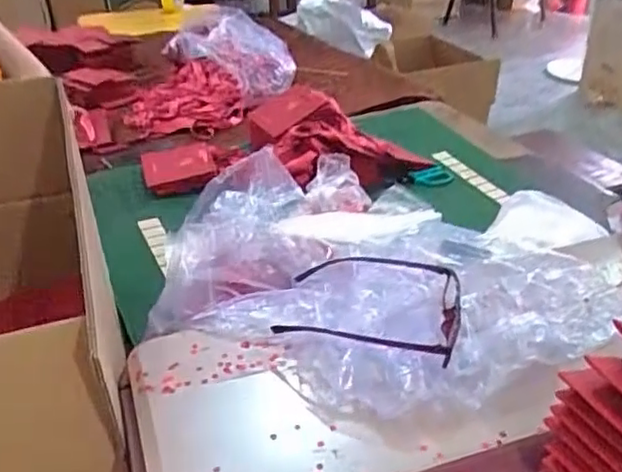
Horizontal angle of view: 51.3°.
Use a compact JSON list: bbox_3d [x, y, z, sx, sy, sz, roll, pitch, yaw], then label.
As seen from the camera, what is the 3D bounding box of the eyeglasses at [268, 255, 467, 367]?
[{"bbox_3d":[0.053,0.053,0.559,0.151,0.032,0.139,10,34,15],"label":"eyeglasses"}]

